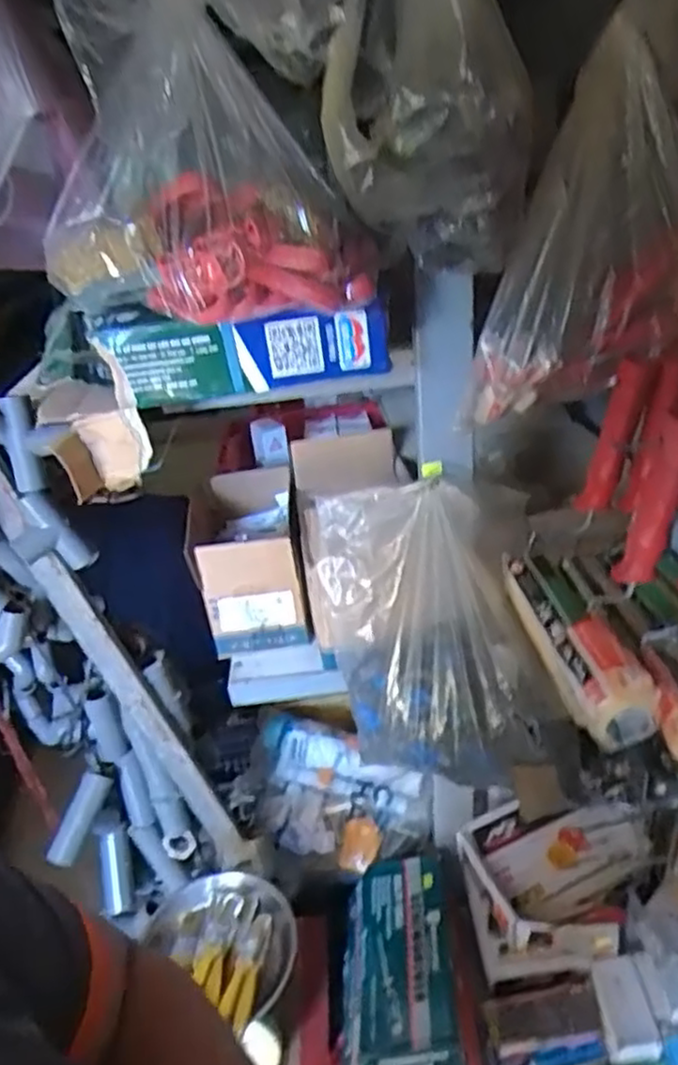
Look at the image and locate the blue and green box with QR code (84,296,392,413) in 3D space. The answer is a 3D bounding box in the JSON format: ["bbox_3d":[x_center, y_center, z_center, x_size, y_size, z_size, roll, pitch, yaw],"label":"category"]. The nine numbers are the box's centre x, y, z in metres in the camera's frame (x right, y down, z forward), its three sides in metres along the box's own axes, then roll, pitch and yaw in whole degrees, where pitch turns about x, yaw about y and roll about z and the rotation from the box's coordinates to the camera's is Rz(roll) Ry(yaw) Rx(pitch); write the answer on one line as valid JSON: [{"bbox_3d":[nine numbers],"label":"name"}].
[{"bbox_3d":[-0.089,-0.162,0.642,0.260,0.081,0.056,-4,30,3],"label":"blue and green box with QR code"}]

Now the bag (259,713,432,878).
[{"bbox_3d":[0.003,0.451,1.195,0.296,0.100,0.220,7,65,14],"label":"bag"}]

